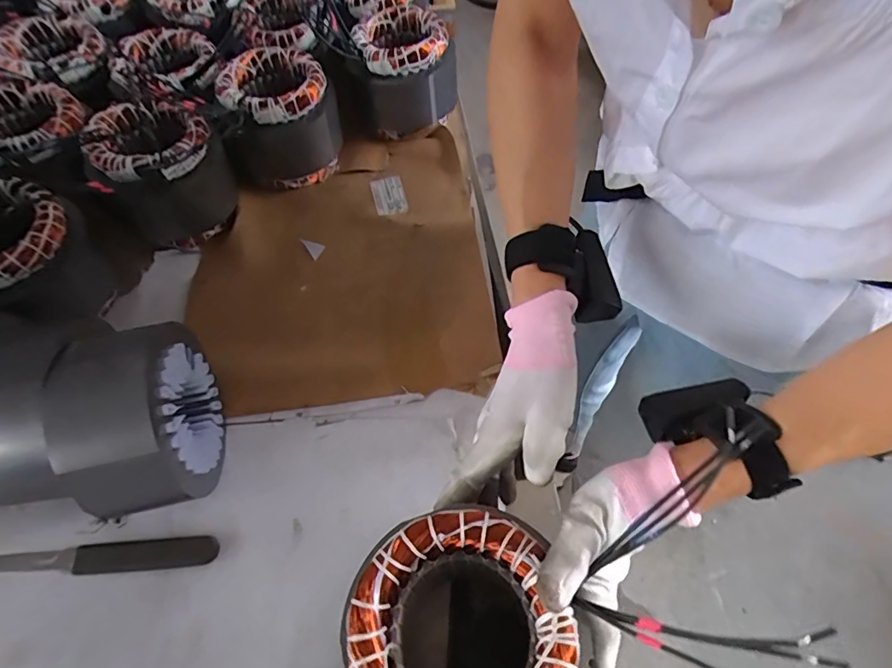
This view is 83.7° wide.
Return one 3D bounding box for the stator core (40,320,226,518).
[{"bbox_3d":[-0.256,0.076,0.431,0.086,0.142,0.143,-12,57,-9],"label":"stator core"}]

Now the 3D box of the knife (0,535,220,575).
[{"bbox_3d":[-0.309,0.194,0.428,0.212,0.006,0.025,-4,56,-4],"label":"knife"}]

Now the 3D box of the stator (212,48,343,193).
[{"bbox_3d":[-0.220,-0.293,0.671,0.138,0.119,0.145,-12,57,-9],"label":"stator"}]

